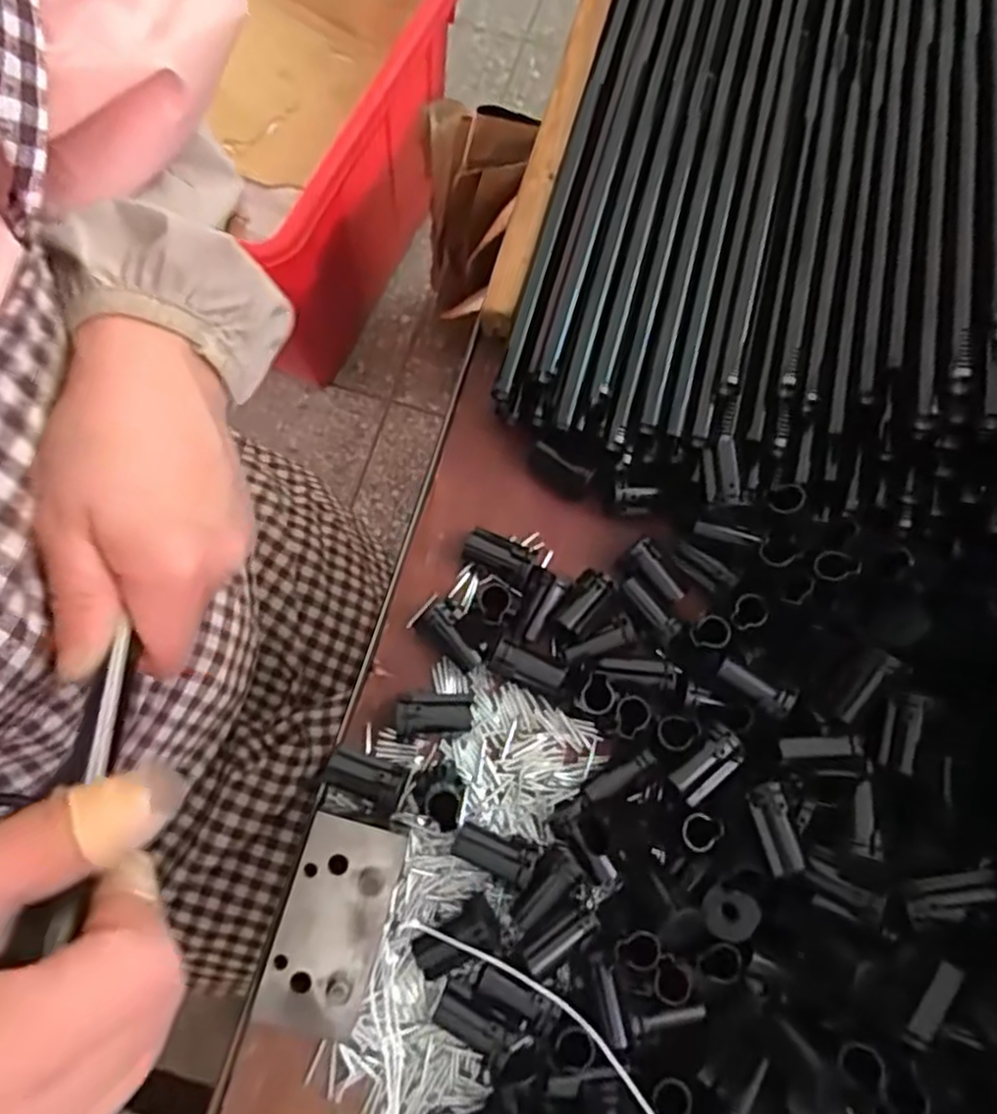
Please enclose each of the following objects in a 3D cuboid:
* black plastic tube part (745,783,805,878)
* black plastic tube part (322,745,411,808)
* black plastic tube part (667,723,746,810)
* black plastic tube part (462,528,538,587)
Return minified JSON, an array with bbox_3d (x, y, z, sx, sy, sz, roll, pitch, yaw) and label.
[{"bbox_3d":[0.115,0.114,0.309,0.014,0.014,0.035,-11,75,-5],"label":"black plastic tube part"},{"bbox_3d":[-0.059,0.100,0.336,0.036,0.015,0.017,19,75,4],"label":"black plastic tube part"},{"bbox_3d":[0.091,0.091,0.323,0.034,0.010,0.018,-42,79,-12],"label":"black plastic tube part"},{"bbox_3d":[0.000,0.000,0.365,0.035,0.018,0.018,26,75,6],"label":"black plastic tube part"}]

